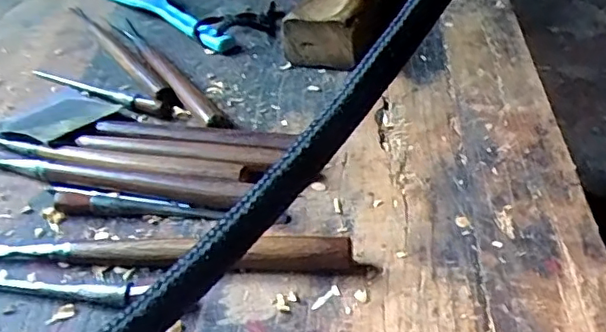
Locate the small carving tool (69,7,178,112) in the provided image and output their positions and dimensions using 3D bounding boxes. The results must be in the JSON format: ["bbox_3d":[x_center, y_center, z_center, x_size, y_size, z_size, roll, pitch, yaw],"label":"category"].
[{"bbox_3d":[-0.178,-0.117,0.558,0.018,0.013,0.264,-24,42,-23],"label":"small carving tool"}]

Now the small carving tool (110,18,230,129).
[{"bbox_3d":[-0.124,-0.091,0.516,0.020,0.011,0.259,-24,42,-22],"label":"small carving tool"}]

